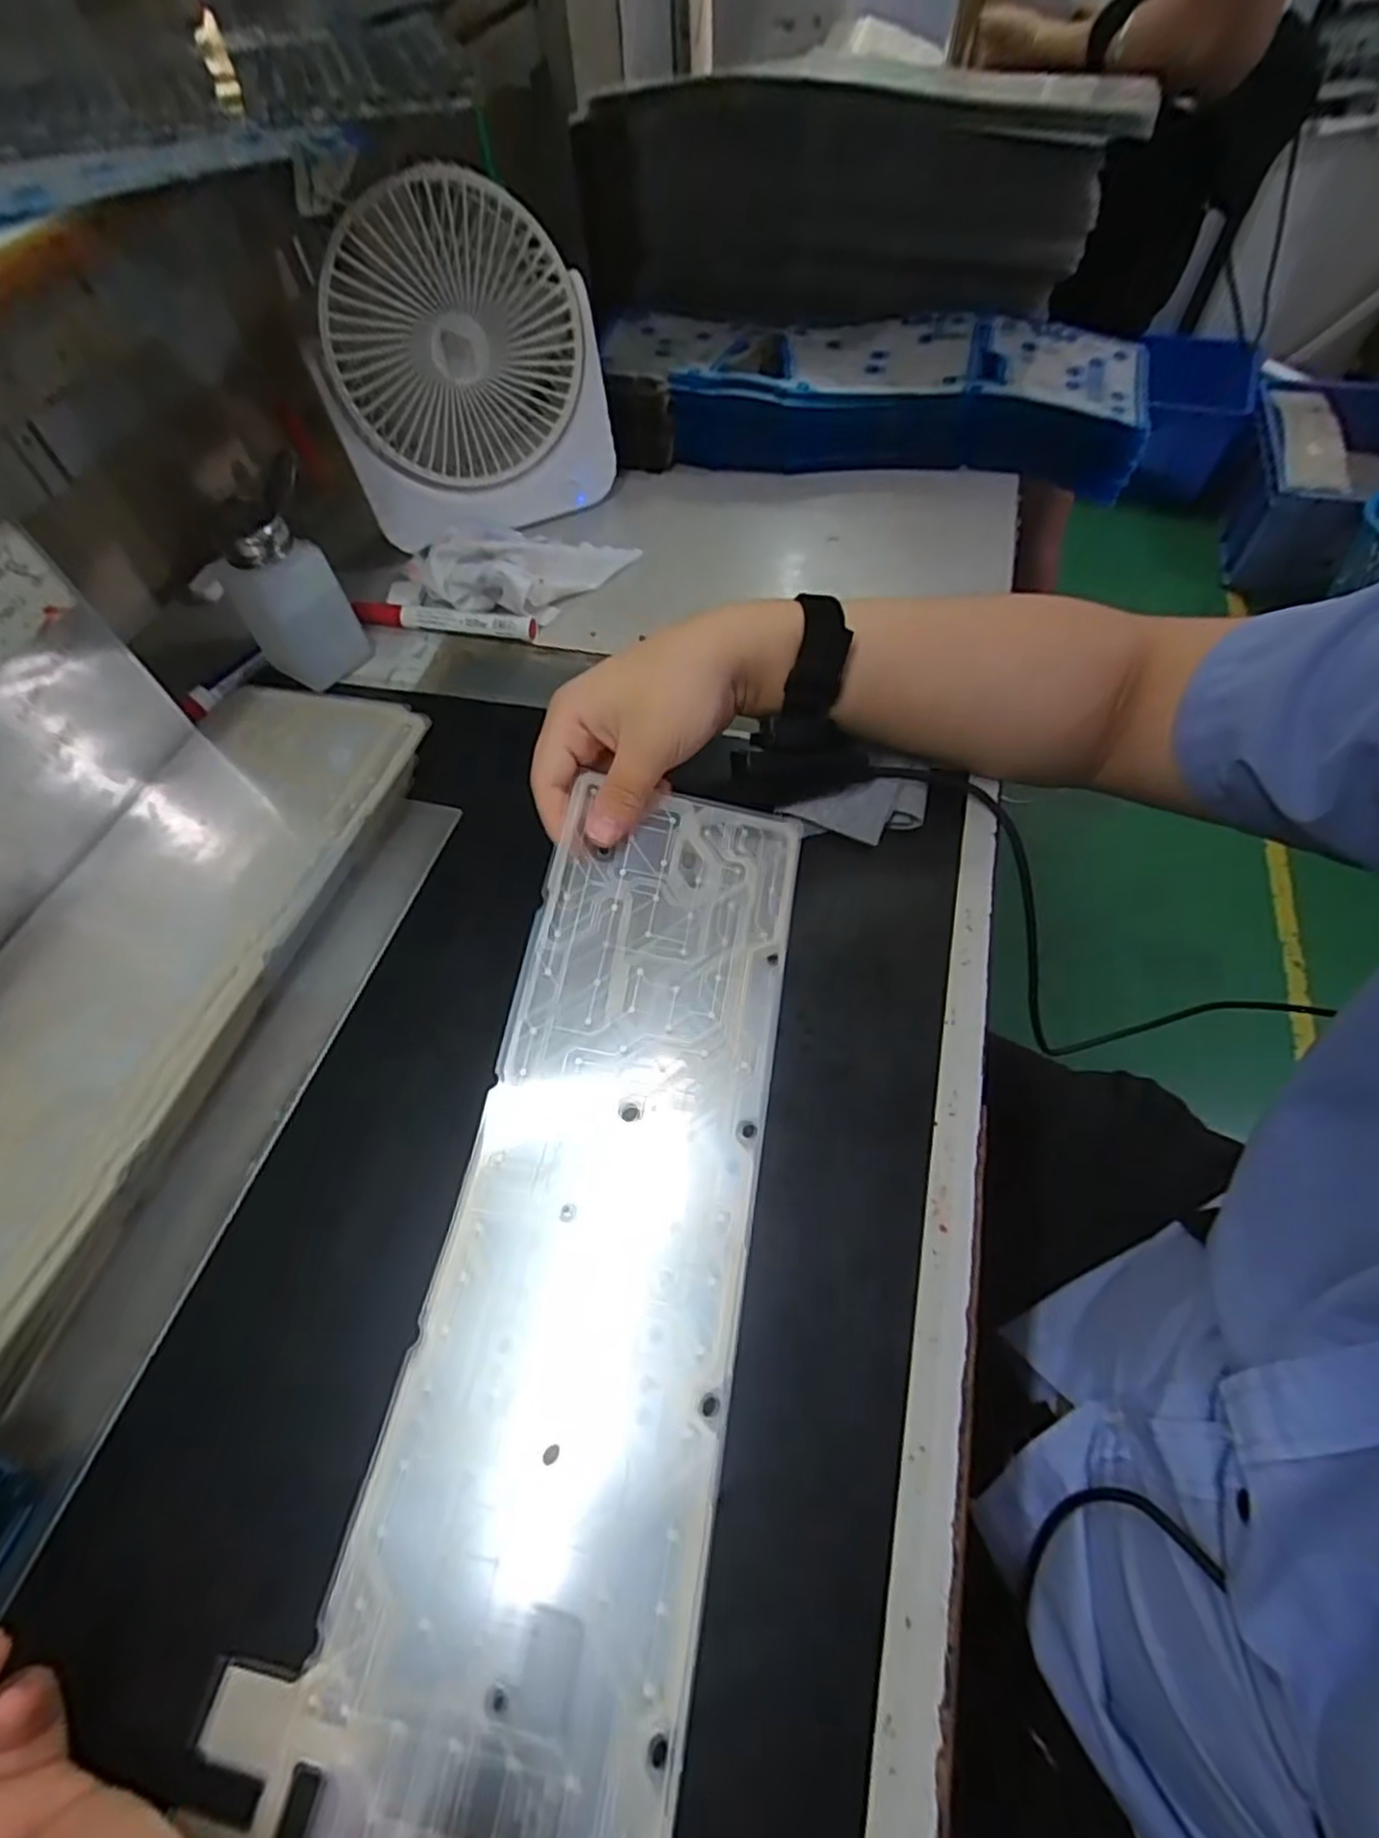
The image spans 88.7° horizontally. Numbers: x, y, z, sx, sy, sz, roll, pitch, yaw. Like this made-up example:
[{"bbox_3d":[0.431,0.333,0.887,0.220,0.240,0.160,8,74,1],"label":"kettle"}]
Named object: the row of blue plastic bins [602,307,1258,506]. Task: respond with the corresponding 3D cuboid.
[{"bbox_3d":[0.154,-0.429,0.589,0.457,0.078,0.152,5,59,7],"label":"row of blue plastic bins"}]

